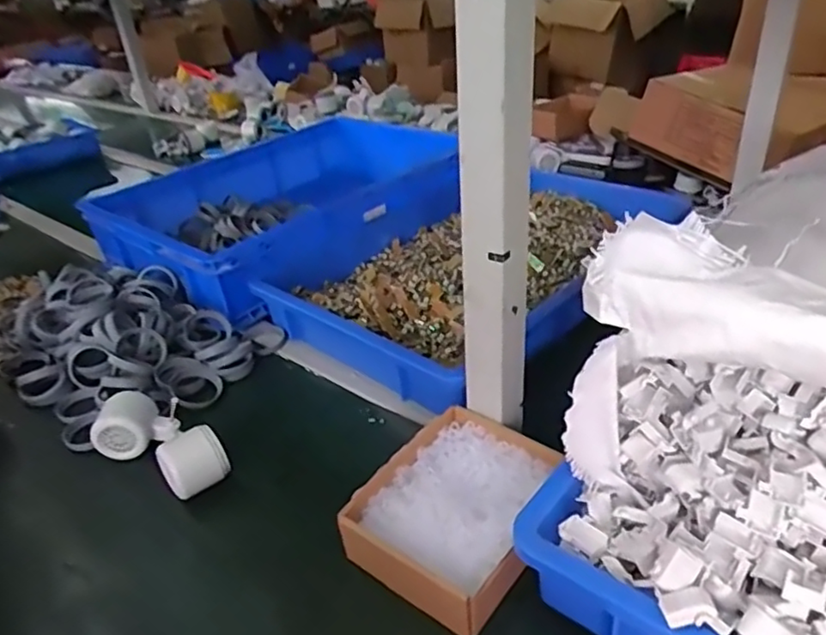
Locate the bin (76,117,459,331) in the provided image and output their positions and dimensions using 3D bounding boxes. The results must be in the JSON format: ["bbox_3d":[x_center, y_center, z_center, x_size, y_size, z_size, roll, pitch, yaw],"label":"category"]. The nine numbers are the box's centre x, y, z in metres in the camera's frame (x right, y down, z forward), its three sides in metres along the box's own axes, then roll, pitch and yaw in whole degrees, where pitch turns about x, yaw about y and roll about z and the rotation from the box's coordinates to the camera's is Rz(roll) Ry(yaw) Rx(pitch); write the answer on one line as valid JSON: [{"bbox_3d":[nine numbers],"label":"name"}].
[{"bbox_3d":[-0.226,-0.208,1.067,0.387,0.116,0.534,18,38,34],"label":"bin"}]

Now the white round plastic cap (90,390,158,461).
[{"bbox_3d":[-0.305,0.116,0.660,0.048,0.050,0.060,-2,31,7],"label":"white round plastic cap"}]

